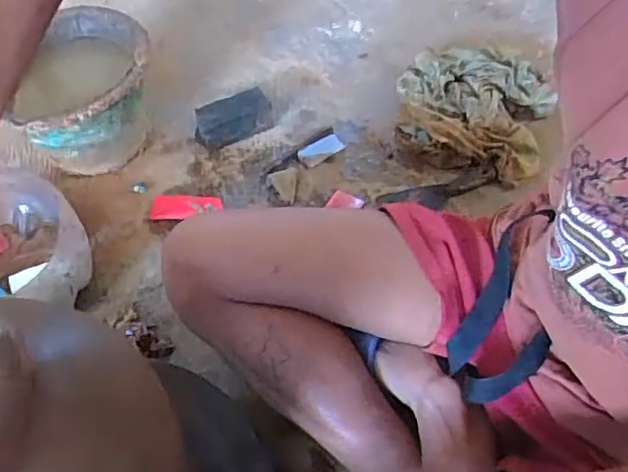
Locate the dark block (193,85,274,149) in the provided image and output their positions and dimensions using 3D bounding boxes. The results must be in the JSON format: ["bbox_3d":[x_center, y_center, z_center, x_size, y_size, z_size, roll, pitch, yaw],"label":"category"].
[{"bbox_3d":[-0.130,-0.191,0.945,0.128,0.056,0.052,-24,57,-15],"label":"dark block"}]

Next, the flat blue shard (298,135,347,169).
[{"bbox_3d":[0.010,-0.139,0.934,0.078,0.005,0.043,-34,59,-19],"label":"flat blue shard"}]

